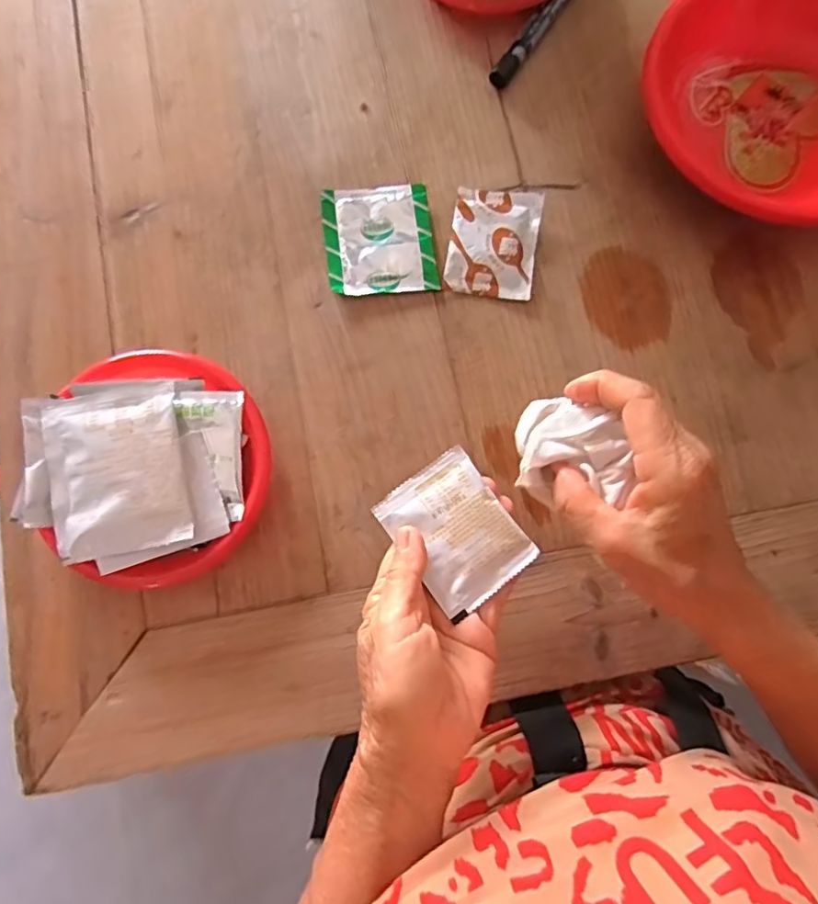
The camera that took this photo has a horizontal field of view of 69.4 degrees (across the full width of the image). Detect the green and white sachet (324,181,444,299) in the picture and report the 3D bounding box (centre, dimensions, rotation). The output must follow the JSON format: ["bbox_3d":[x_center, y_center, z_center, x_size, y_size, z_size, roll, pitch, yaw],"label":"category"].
[{"bbox_3d":[-0.020,-0.147,0.409,0.074,0.008,0.078,-6,80,-1],"label":"green and white sachet"}]

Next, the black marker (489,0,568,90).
[{"bbox_3d":[0.104,-0.323,0.434,0.015,0.018,0.138,35,81,6],"label":"black marker"}]

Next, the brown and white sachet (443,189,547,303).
[{"bbox_3d":[0.059,-0.146,0.408,0.058,0.011,0.079,8,80,1],"label":"brown and white sachet"}]

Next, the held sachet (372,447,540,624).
[{"bbox_3d":[0.027,0.044,0.332,0.062,0.009,0.077,-35,82,-6],"label":"held sachet"}]

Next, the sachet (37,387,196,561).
[{"bbox_3d":[-0.174,0.011,0.349,0.078,0.008,0.097,-12,83,1],"label":"sachet"}]

